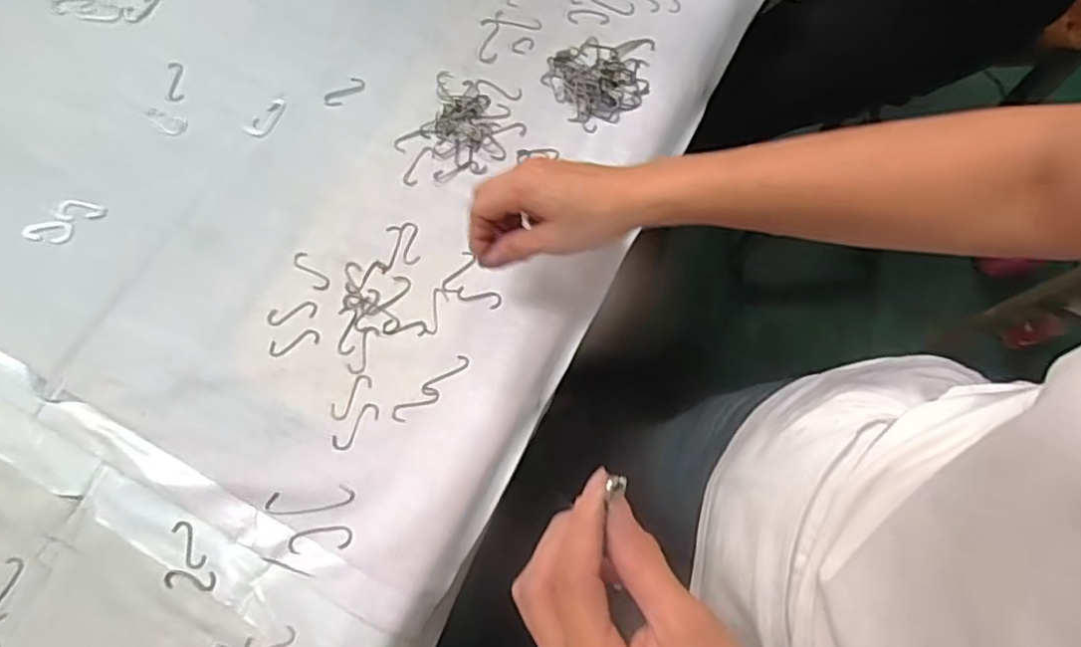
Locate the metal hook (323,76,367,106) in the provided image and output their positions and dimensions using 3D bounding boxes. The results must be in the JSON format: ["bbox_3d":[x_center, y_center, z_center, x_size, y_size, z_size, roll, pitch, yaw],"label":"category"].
[{"bbox_3d":[-0.168,-0.198,0.560,0.038,0.004,0.017,-36,76,-11],"label":"metal hook"}]

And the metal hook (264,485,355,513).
[{"bbox_3d":[-0.163,0.124,0.461,0.063,0.004,0.015,-6,73,-2],"label":"metal hook"}]

